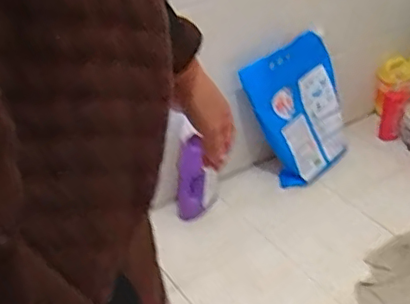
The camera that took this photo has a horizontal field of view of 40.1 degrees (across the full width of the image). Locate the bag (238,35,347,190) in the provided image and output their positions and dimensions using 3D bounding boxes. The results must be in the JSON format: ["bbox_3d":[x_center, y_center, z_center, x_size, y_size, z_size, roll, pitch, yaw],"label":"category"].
[{"bbox_3d":[0.305,-0.130,1.760,0.332,0.422,0.065,-31,15,-21],"label":"bag"}]

